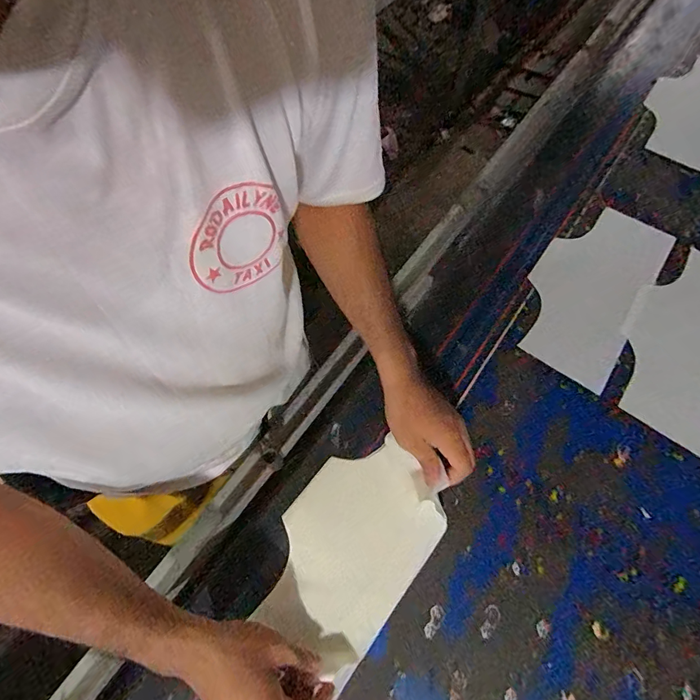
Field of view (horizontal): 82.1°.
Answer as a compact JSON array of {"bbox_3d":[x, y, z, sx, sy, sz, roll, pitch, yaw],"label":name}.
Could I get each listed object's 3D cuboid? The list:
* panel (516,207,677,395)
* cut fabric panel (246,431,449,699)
[{"bbox_3d":[0.381,-0.105,0.639,0.162,0.011,0.324,33,72,15],"label":"panel"},{"bbox_3d":[0.002,0.213,0.476,0.165,0.060,0.238,35,70,15],"label":"cut fabric panel"}]

